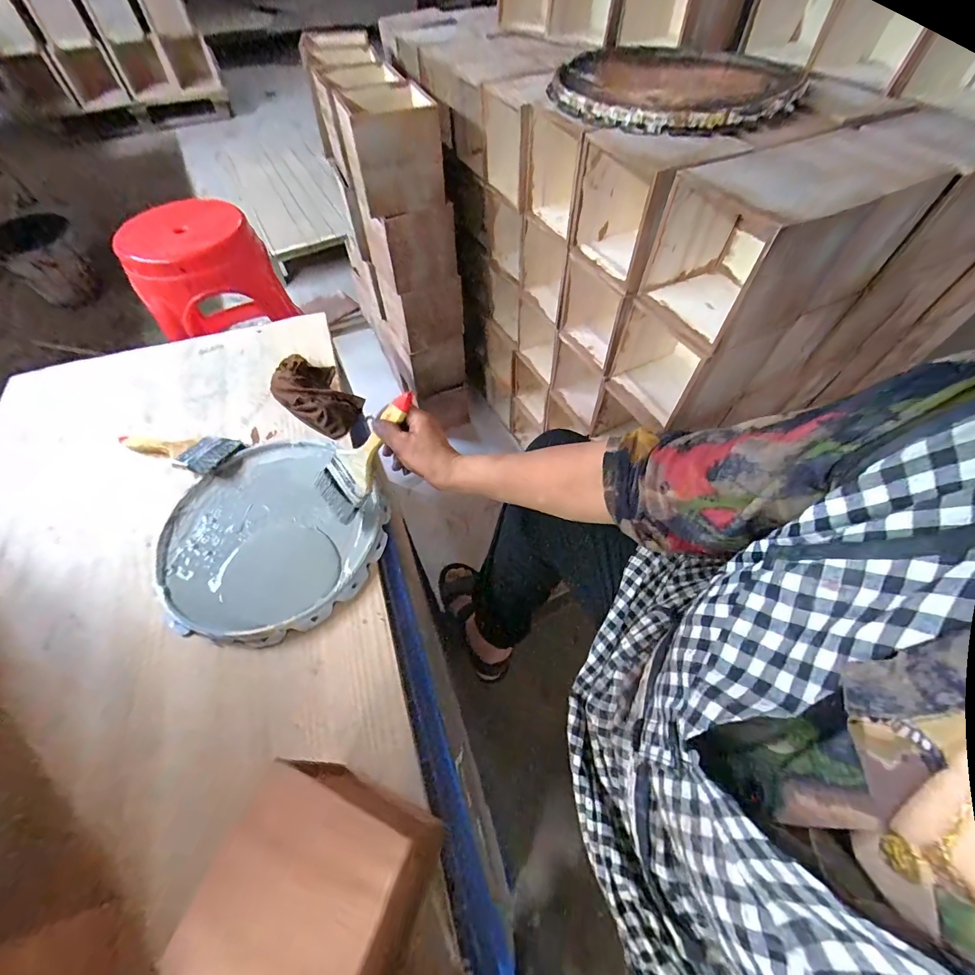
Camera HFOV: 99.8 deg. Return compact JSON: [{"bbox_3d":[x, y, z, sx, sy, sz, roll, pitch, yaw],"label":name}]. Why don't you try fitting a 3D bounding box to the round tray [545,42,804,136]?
[{"bbox_3d":[0.240,-0.507,0.514,0.276,0.028,0.312,35,65,22],"label":"round tray"}]

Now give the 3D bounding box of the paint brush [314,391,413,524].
[{"bbox_3d":[-0.150,-0.033,0.507,0.073,0.201,0.013,54,29,7],"label":"paint brush"}]

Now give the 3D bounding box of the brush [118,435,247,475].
[{"bbox_3d":[-0.484,-0.068,0.633,0.192,0.024,0.071,15,58,10],"label":"brush"}]

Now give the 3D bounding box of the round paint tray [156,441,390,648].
[{"bbox_3d":[-0.298,0.064,0.564,0.283,0.021,0.278,0,57,0],"label":"round paint tray"}]

